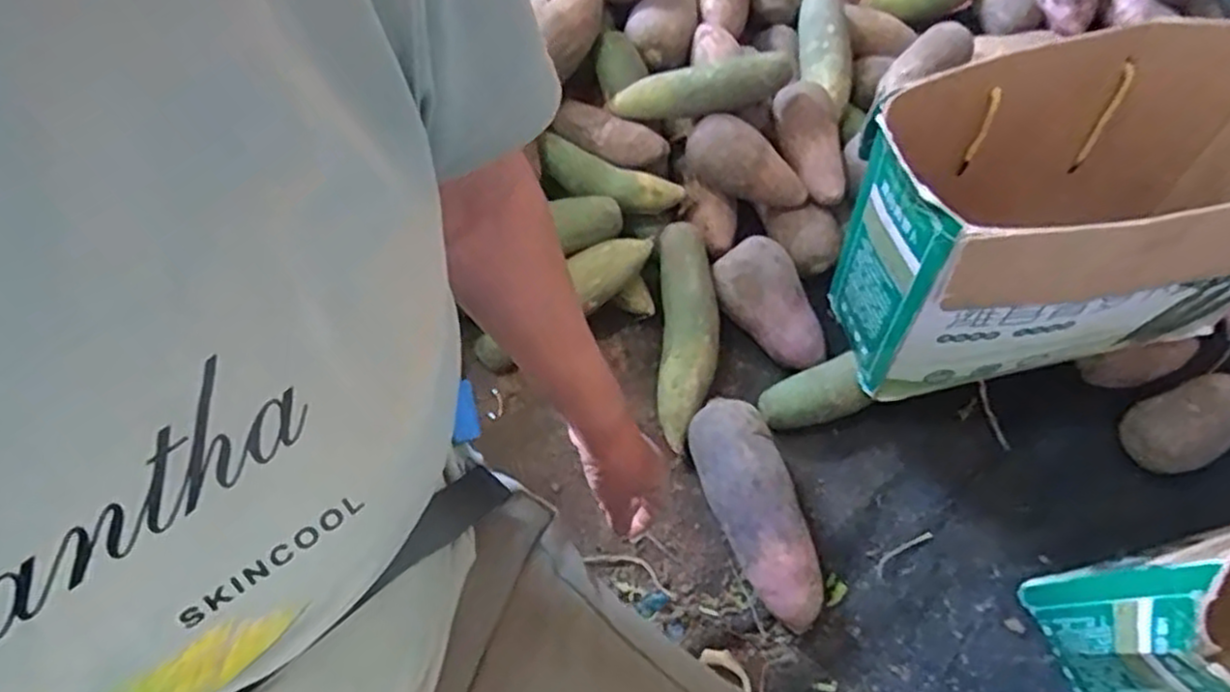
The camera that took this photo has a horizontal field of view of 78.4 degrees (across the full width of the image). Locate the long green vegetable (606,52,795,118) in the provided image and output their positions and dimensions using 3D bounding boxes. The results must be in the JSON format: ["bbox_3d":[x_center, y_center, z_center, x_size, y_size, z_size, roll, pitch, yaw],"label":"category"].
[{"bbox_3d":[0.092,-0.280,0.822,0.194,0.047,0.042,-7,65,12],"label":"long green vegetable"}]

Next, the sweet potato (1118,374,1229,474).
[{"bbox_3d":[0.580,0.081,0.762,0.124,0.074,0.077,-18,67,-10],"label":"sweet potato"}]

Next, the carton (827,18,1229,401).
[{"bbox_3d":[0.398,-0.116,0.675,0.368,0.273,0.212,-9,66,-6],"label":"carton"}]

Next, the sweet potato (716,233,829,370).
[{"bbox_3d":[0.175,-0.049,0.816,0.148,0.065,0.074,42,71,16],"label":"sweet potato"}]

